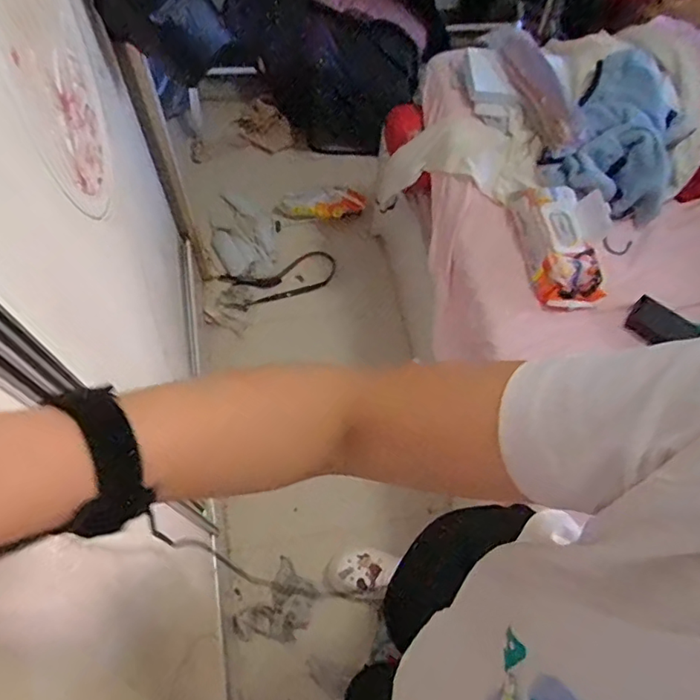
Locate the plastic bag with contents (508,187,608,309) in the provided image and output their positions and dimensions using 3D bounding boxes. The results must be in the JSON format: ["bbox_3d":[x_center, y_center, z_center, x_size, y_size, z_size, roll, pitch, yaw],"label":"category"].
[{"bbox_3d":[0.383,-0.194,1.017,0.139,0.071,0.237,0,64,-4],"label":"plastic bag with contents"}]

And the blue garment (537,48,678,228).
[{"bbox_3d":[0.564,-0.427,1.138,0.248,0.134,0.348,30,66,11],"label":"blue garment"}]

